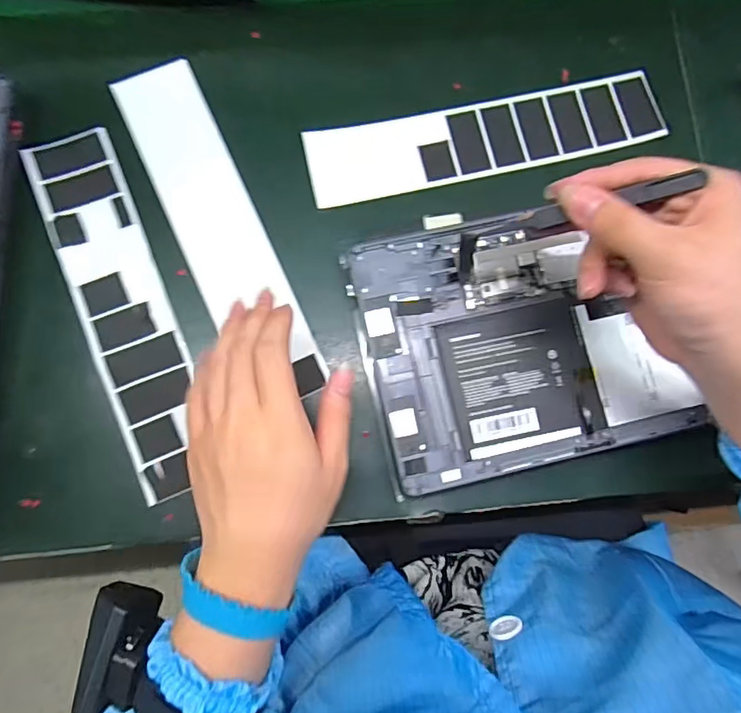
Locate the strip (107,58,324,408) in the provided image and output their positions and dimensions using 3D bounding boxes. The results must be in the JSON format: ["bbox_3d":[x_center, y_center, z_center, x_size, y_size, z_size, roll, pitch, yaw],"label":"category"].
[{"bbox_3d":[-0.109,-0.091,0.378,0.060,0.009,0.262,-24,82,-8],"label":"strip"}]

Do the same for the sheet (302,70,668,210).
[{"bbox_3d":[0.087,-0.166,0.399,0.268,0.008,0.056,-13,83,-4],"label":"sheet"}]

